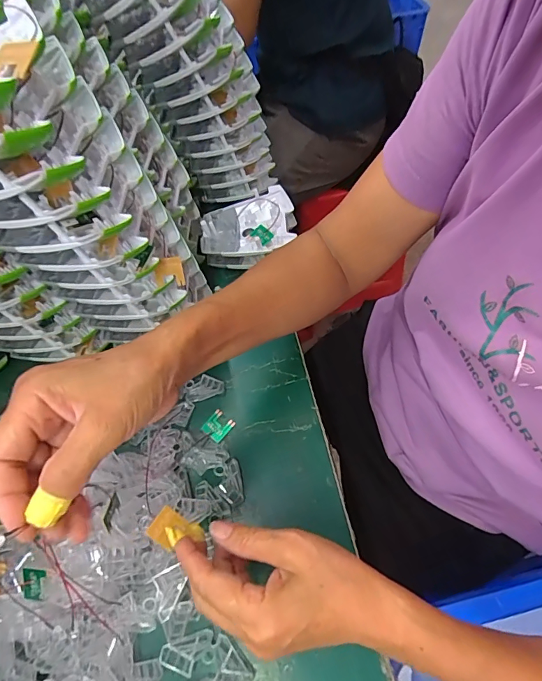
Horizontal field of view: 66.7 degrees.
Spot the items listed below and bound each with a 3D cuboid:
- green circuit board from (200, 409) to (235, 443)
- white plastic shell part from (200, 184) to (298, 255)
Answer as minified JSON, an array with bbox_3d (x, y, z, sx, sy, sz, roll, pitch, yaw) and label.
[{"bbox_3d":[-0.051,0.081,0.395,0.024,0.004,0.026,33,66,22],"label":"green circuit board"},{"bbox_3d":[-0.028,-0.136,0.488,0.103,0.031,0.093,-1,58,3],"label":"white plastic shell part"}]

